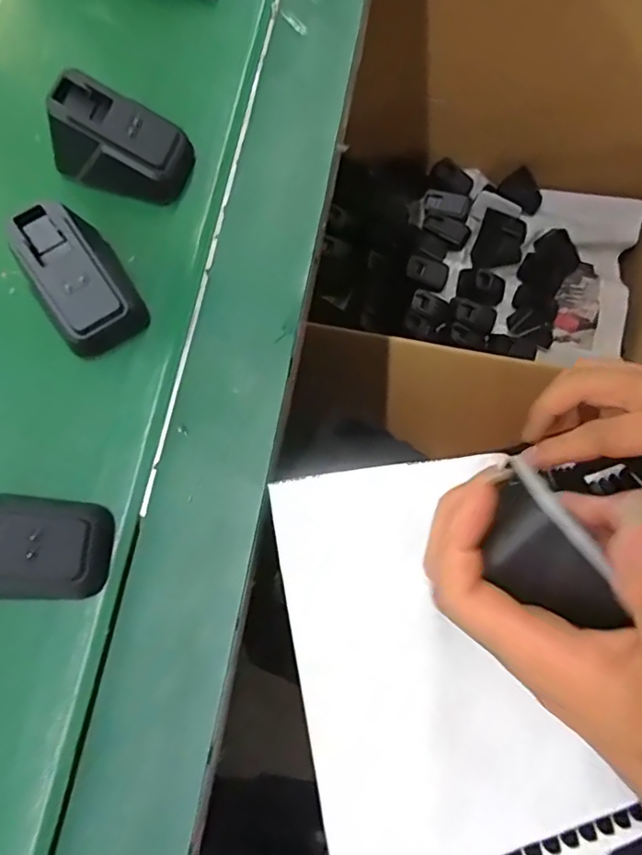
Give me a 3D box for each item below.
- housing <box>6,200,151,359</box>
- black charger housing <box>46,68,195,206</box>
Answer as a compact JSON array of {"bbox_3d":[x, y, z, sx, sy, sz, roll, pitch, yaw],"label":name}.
[{"bbox_3d":[-0.117,-0.071,0.262,0.044,0.036,0.062,-29,78,-8],"label":"housing"},{"bbox_3d":[-0.103,-0.149,0.284,0.068,0.042,0.036,15,76,2],"label":"black charger housing"}]

